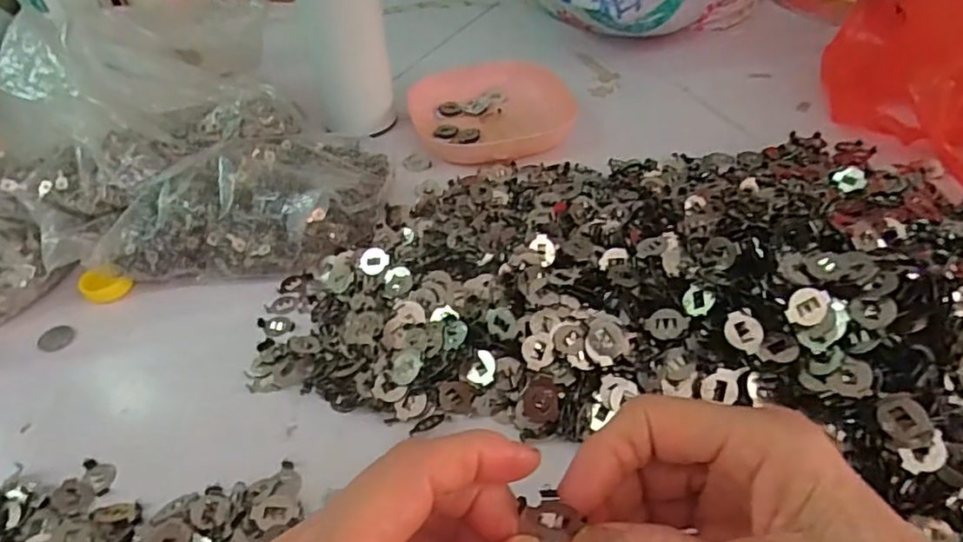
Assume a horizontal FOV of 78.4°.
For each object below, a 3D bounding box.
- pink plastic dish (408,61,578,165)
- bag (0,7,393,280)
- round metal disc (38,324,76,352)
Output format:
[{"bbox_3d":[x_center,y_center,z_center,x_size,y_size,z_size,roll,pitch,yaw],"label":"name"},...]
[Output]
[{"bbox_3d":[0.012,-0.143,0.515,0.135,0.021,0.141,-2,43,2],"label":"pink plastic dish"},{"bbox_3d":[-0.203,-0.084,0.404,0.266,0.111,0.165,-6,43,-2],"label":"bag"},{"bbox_3d":[-0.260,0.041,0.361,0.018,0.004,0.018,-2,43,2],"label":"round metal disc"}]

